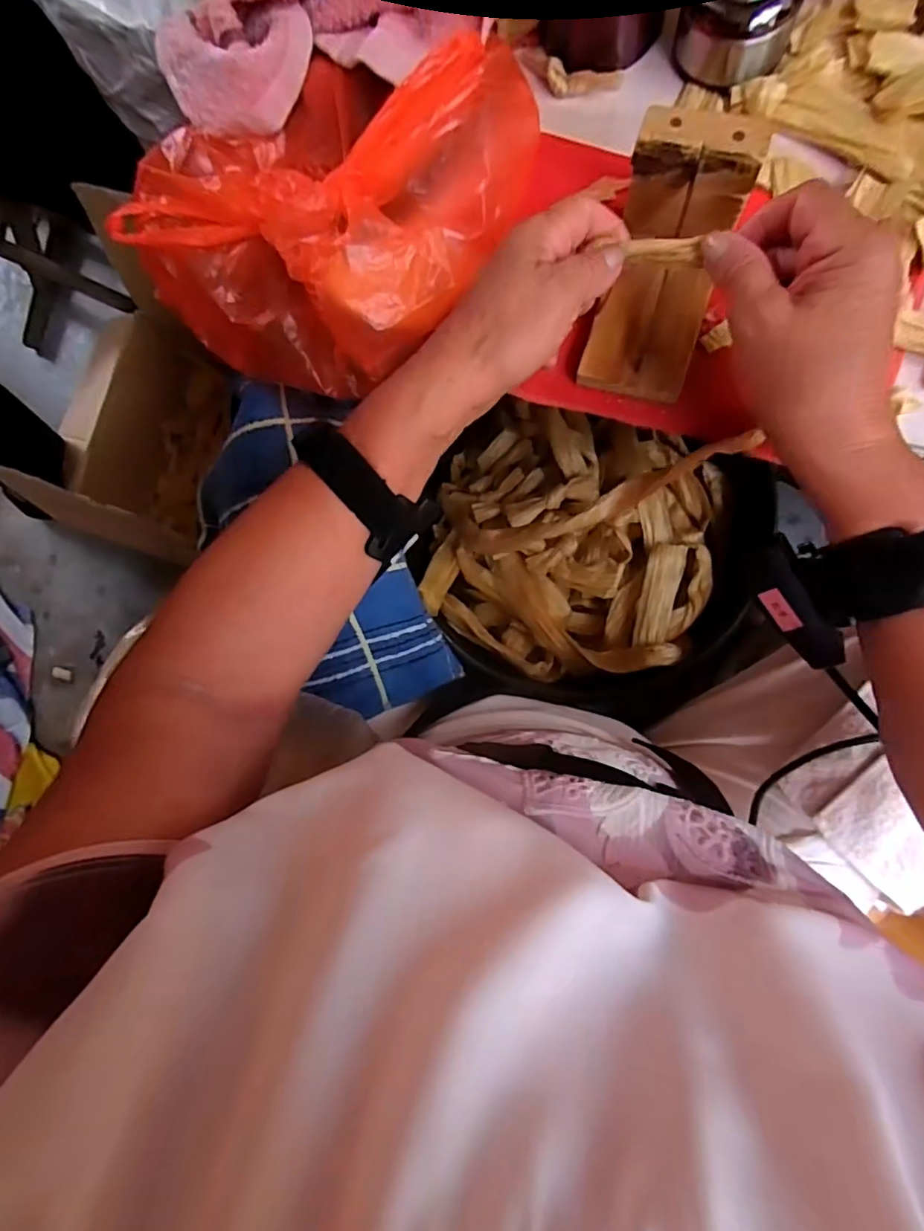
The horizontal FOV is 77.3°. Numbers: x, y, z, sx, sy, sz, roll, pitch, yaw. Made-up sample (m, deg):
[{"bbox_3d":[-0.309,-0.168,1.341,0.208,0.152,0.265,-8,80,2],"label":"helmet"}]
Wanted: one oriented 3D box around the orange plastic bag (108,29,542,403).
[{"bbox_3d":[-0.084,-0.241,0.358,0.227,0.090,0.188,13,88,10],"label":"orange plastic bag"}]

